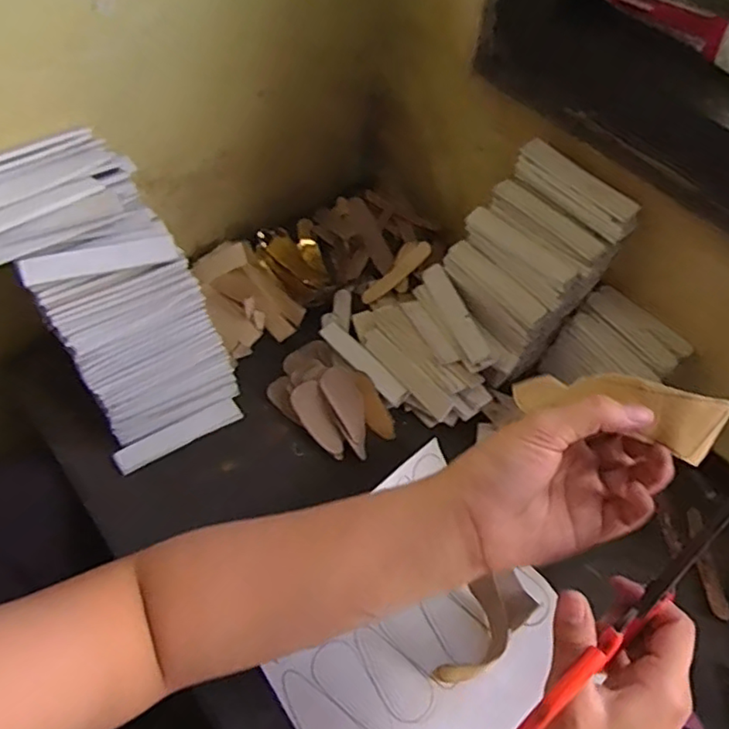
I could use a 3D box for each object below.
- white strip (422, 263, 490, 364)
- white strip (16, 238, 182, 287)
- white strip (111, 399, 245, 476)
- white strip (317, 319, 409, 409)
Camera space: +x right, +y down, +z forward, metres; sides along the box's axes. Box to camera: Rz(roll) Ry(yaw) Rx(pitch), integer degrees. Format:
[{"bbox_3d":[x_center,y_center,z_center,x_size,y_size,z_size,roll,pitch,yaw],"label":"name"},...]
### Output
[{"bbox_3d":[0.083,-0.048,0.551,0.022,0.004,0.107,-31,65,11],"label":"white strip"},{"bbox_3d":[-0.199,-0.079,0.458,0.111,0.021,0.007,-17,16,-27],"label":"white strip"},{"bbox_3d":[-0.161,0.062,0.524,0.109,0.004,0.021,-26,86,-18],"label":"white strip"},{"bbox_3d":[-0.001,-0.003,0.561,0.022,0.007,0.108,-35,65,-24],"label":"white strip"}]

